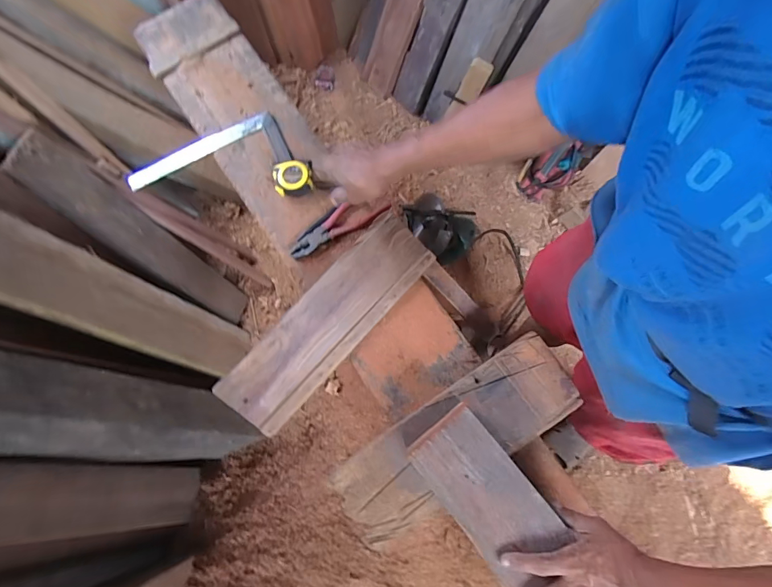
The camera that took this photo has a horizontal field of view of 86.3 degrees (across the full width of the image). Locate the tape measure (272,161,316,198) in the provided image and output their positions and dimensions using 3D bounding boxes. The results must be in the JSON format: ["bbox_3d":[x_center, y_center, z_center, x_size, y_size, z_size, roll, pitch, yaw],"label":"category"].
[{"bbox_3d":[-0.167,-0.206,0.746,0.069,0.044,0.058,-5,76,-2],"label":"tape measure"}]

